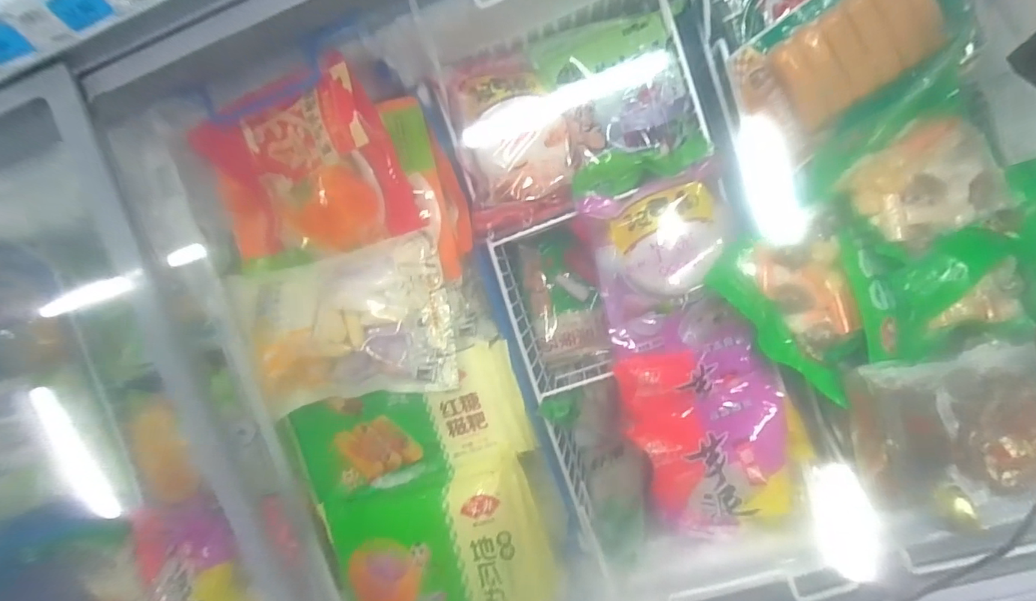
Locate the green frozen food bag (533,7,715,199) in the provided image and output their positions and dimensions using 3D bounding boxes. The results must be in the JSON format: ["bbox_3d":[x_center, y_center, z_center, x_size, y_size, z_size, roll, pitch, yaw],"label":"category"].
[{"bbox_3d":[0.116,-0.230,0.554,0.152,0.029,0.196,-18,93,8],"label":"green frozen food bag"}]

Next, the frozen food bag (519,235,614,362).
[{"bbox_3d":[0.065,0.002,0.663,0.100,0.040,0.179,-12,94,8],"label":"frozen food bag"}]

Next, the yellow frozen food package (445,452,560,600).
[{"bbox_3d":[-0.013,0.269,0.538,0.084,0.076,0.175,-16,94,8],"label":"yellow frozen food package"}]

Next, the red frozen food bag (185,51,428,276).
[{"bbox_3d":[-0.235,-0.134,0.521,0.222,0.079,0.176,-15,94,8],"label":"red frozen food bag"}]

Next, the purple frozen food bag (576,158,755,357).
[{"bbox_3d":[0.166,-0.036,0.534,0.157,0.047,0.197,-12,94,8],"label":"purple frozen food bag"}]

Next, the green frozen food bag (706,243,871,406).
[{"bbox_3d":[0.301,0.007,0.504,0.124,0.041,0.182,-39,90,9],"label":"green frozen food bag"}]

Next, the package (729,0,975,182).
[{"bbox_3d":[0.341,-0.251,0.506,0.229,0.044,0.148,-32,91,9],"label":"package"}]

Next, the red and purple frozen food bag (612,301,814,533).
[{"bbox_3d":[0.220,0.134,0.537,0.178,0.066,0.254,-20,93,8],"label":"red and purple frozen food bag"}]

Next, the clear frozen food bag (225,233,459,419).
[{"bbox_3d":[-0.190,0.031,0.533,0.234,0.060,0.165,-13,94,8],"label":"clear frozen food bag"}]

